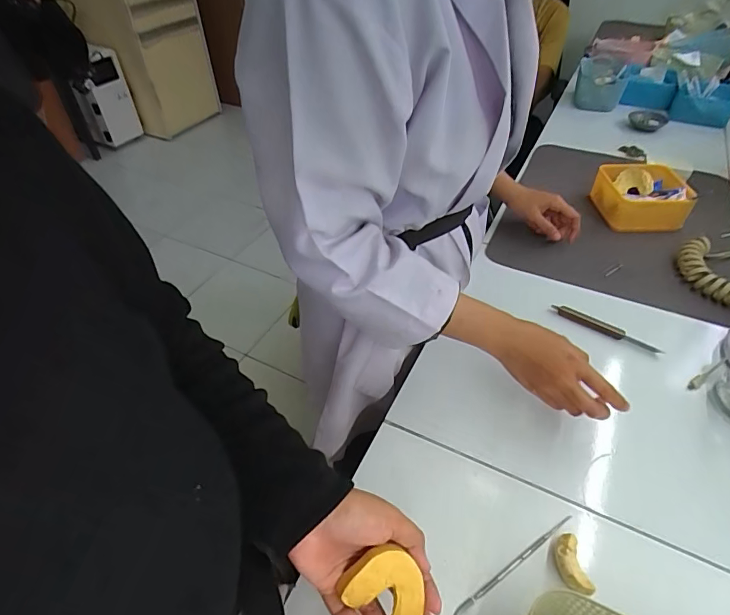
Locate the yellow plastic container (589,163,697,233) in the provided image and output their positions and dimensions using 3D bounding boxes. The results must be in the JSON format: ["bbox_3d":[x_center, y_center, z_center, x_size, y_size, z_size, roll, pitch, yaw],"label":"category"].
[{"bbox_3d":[0.489,-0.196,0.798,0.156,0.078,0.086,19,48,18],"label":"yellow plastic container"}]

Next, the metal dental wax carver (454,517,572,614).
[{"bbox_3d":[0.141,0.241,0.424,0.154,0.004,0.006,-26,49,-22],"label":"metal dental wax carver"}]

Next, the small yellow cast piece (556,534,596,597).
[{"bbox_3d":[0.188,0.238,0.415,0.022,0.024,0.050,1,45,1],"label":"small yellow cast piece"}]

